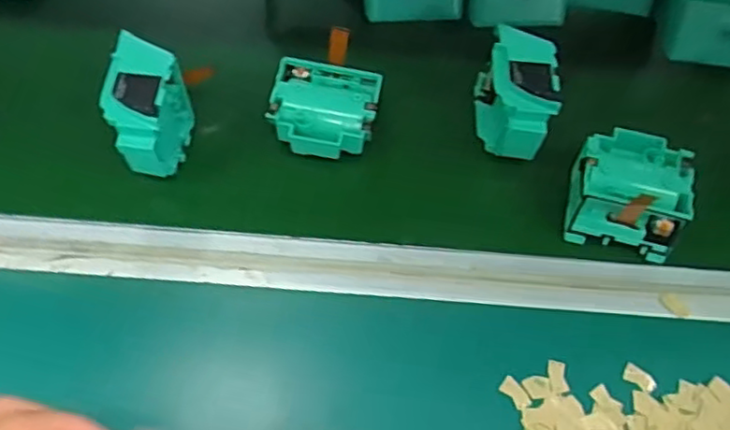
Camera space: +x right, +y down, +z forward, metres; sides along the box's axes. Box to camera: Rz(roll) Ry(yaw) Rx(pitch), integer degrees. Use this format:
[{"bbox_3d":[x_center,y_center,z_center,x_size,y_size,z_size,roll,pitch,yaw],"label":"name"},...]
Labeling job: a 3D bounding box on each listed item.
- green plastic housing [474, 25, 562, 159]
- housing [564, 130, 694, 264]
[{"bbox_3d":[0.107,-0.082,0.458,0.042,0.069,0.080,4,67,-1],"label":"green plastic housing"},{"bbox_3d":[0.184,-0.019,0.446,0.076,0.043,0.082,14,67,3],"label":"housing"}]

